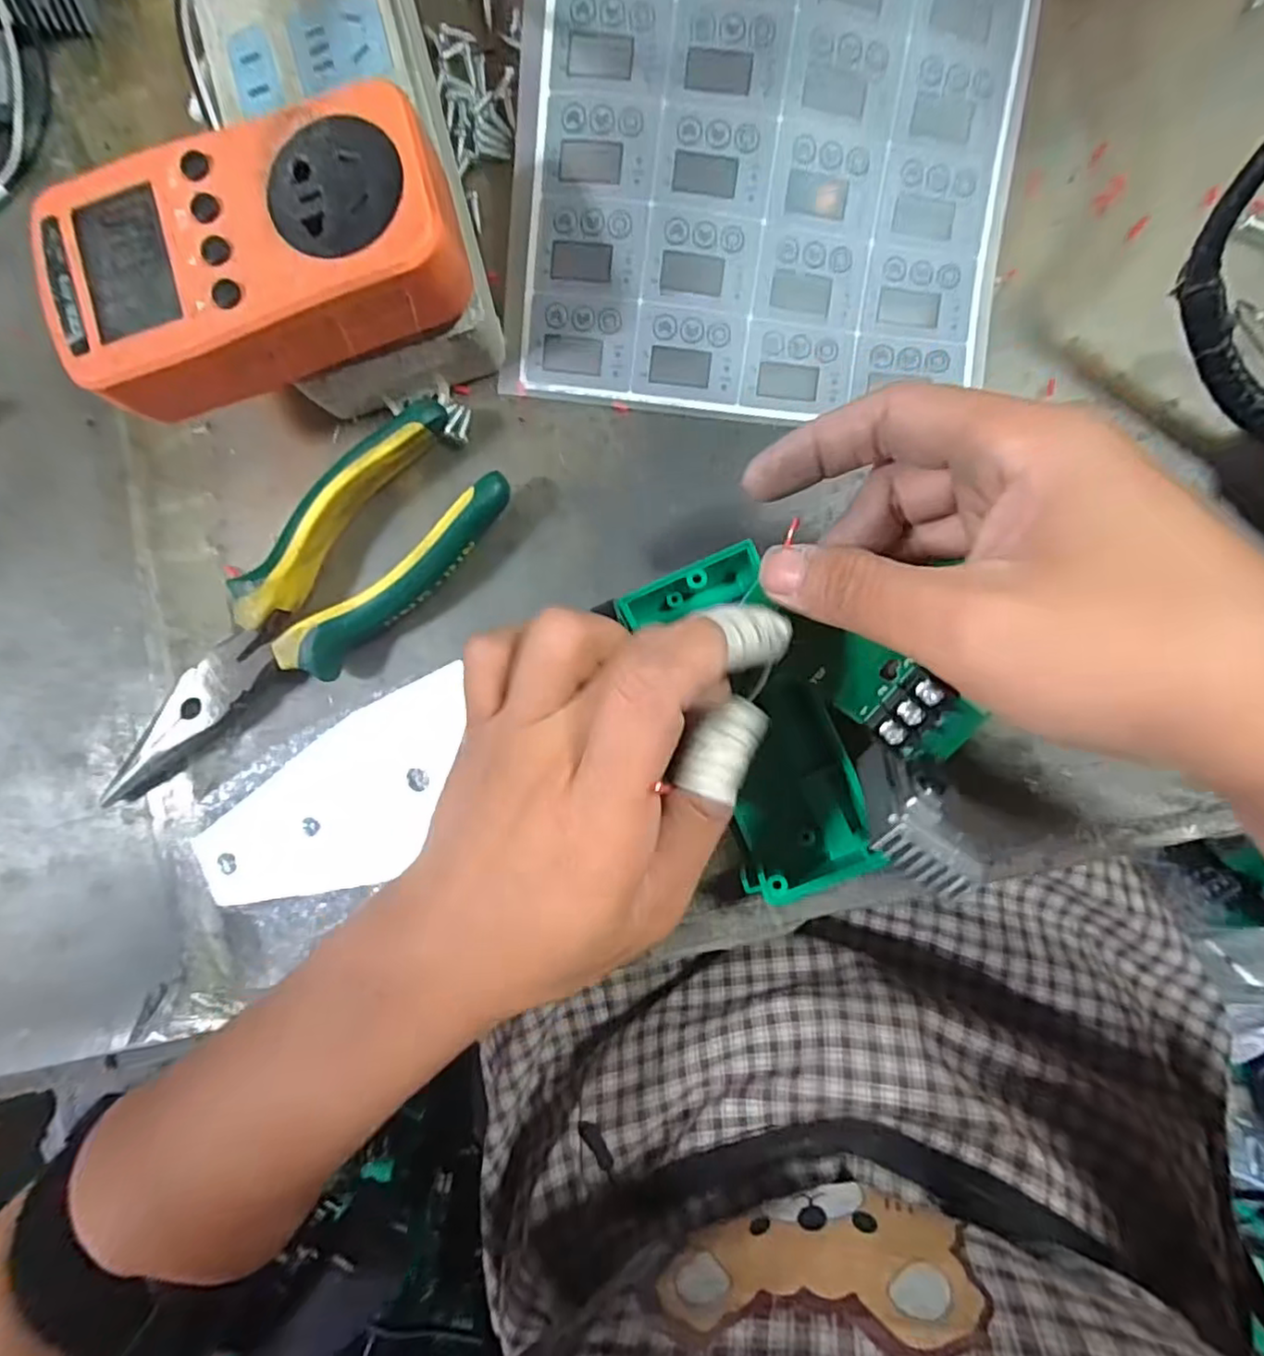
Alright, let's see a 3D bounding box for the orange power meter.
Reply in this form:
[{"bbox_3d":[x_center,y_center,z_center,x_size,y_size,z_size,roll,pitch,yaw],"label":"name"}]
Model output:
[{"bbox_3d":[-0.117,-0.133,0.204,0.123,0.032,0.065,-17,88,4],"label":"orange power meter"}]

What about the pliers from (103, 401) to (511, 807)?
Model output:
[{"bbox_3d":[-0.128,-0.022,0.245,0.186,0.023,0.052,-41,86,3],"label":"pliers"}]

